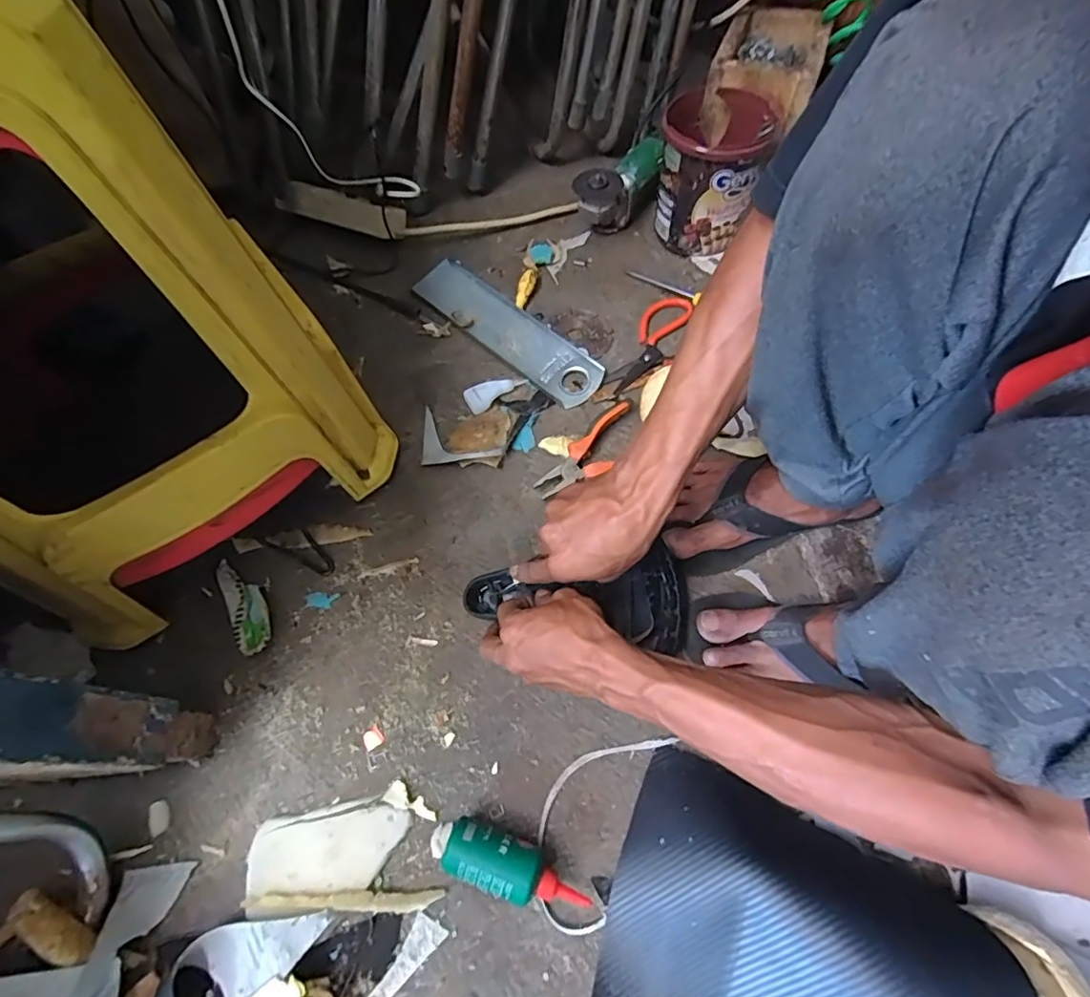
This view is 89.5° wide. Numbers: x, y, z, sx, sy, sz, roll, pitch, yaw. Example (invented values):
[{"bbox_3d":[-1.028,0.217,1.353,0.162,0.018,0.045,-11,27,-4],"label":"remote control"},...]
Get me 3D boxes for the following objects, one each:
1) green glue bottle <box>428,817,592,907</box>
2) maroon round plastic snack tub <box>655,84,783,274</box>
[{"bbox_3d":[-0.029,0.296,0.445,0.137,0.039,0.042,16,64,10],"label":"green glue bottle"},{"bbox_3d":[0.231,-0.453,0.772,0.136,0.152,0.158,27,66,15],"label":"maroon round plastic snack tub"}]

